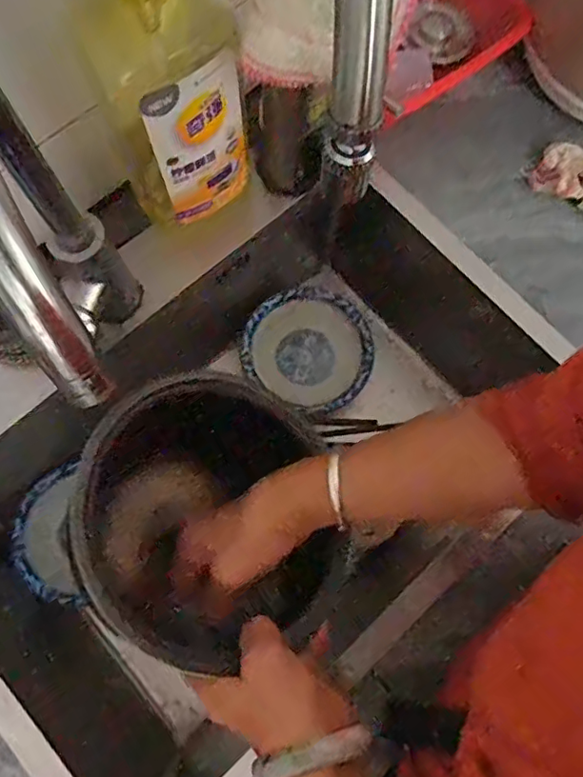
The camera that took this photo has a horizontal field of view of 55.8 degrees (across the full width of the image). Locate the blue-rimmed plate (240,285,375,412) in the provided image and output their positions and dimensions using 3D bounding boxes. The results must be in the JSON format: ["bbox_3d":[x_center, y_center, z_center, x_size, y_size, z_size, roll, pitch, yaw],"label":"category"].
[{"bbox_3d":[0.021,-0.043,0.669,0.145,0.034,0.149,0,75,-1],"label":"blue-rimmed plate"}]

